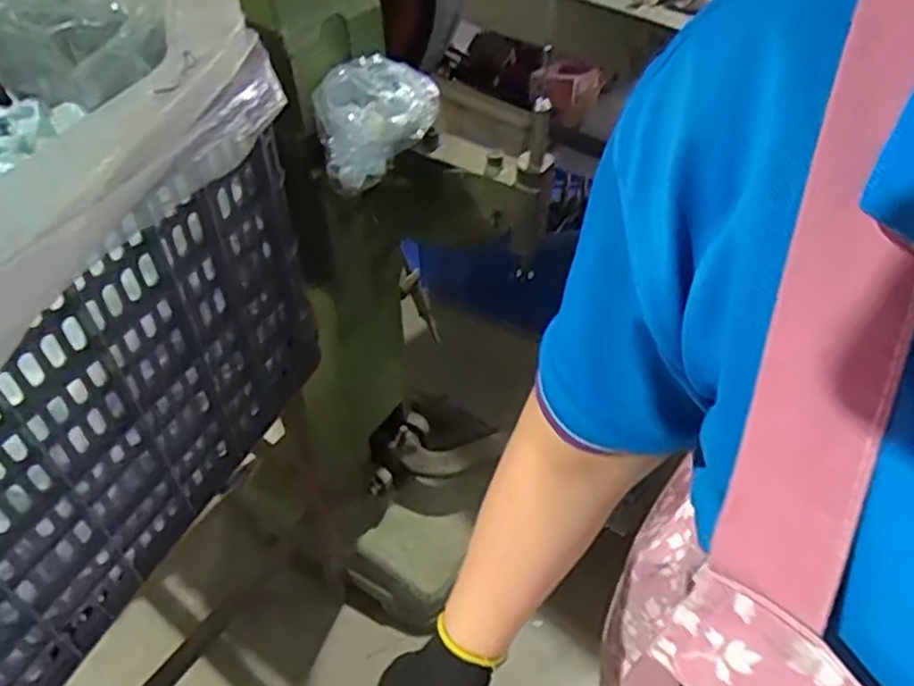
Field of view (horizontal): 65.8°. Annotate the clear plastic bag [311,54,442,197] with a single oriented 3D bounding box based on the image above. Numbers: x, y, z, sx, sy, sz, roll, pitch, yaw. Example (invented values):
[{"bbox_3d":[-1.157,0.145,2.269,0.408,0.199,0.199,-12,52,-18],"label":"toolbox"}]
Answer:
[{"bbox_3d":[-0.089,-0.251,0.810,0.136,0.114,0.103,-6,48,-5],"label":"clear plastic bag"}]

